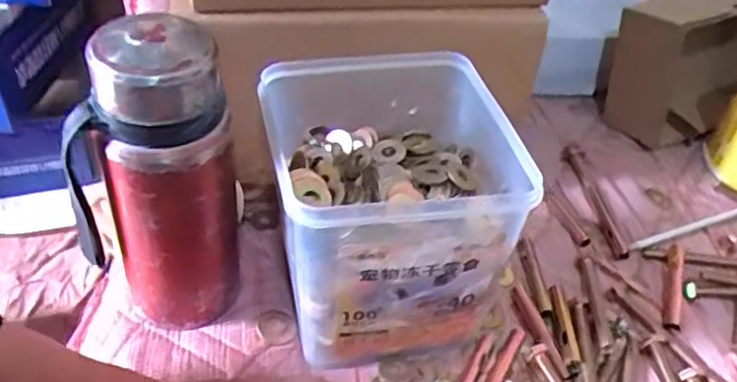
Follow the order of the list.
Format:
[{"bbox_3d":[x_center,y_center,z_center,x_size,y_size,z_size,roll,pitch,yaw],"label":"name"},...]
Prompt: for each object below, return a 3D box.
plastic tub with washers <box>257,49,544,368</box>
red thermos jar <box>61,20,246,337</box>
[{"bbox_3d":[0.010,0.012,0.459,0.143,0.166,0.149,-4,42,-10],"label":"plastic tub with washers"},{"bbox_3d":[-0.135,0.004,0.420,0.097,0.209,0.068,-19,47,-25],"label":"red thermos jar"}]

